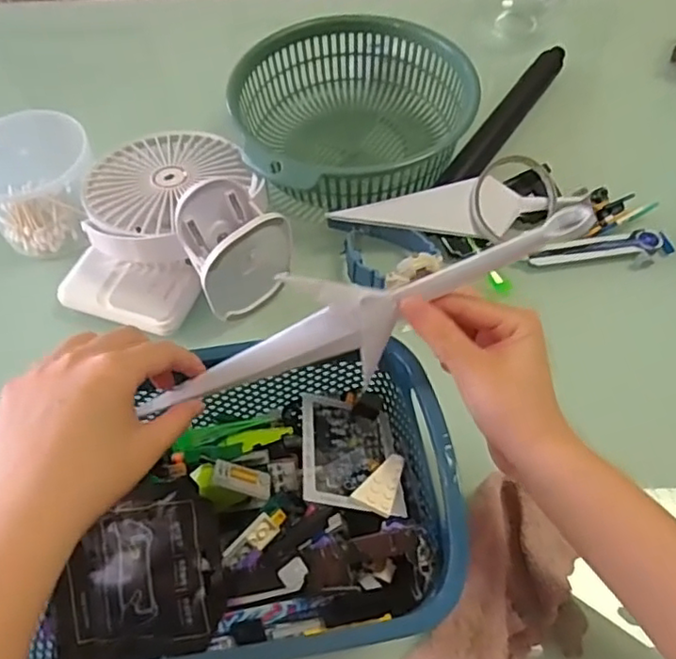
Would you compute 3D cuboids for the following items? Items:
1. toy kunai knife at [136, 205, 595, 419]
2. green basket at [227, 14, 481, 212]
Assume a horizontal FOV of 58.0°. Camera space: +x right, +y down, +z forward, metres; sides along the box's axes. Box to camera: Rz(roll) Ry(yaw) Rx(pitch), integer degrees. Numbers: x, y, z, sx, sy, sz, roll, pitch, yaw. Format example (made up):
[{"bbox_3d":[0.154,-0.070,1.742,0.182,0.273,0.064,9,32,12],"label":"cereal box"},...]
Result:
[{"bbox_3d":[0.007,-0.005,0.333,0.259,0.075,0.024,-23,57,13],"label":"toy kunai knife"},{"bbox_3d":[0.013,-0.209,0.597,0.222,0.094,0.210,-13,58,-7],"label":"green basket"}]

